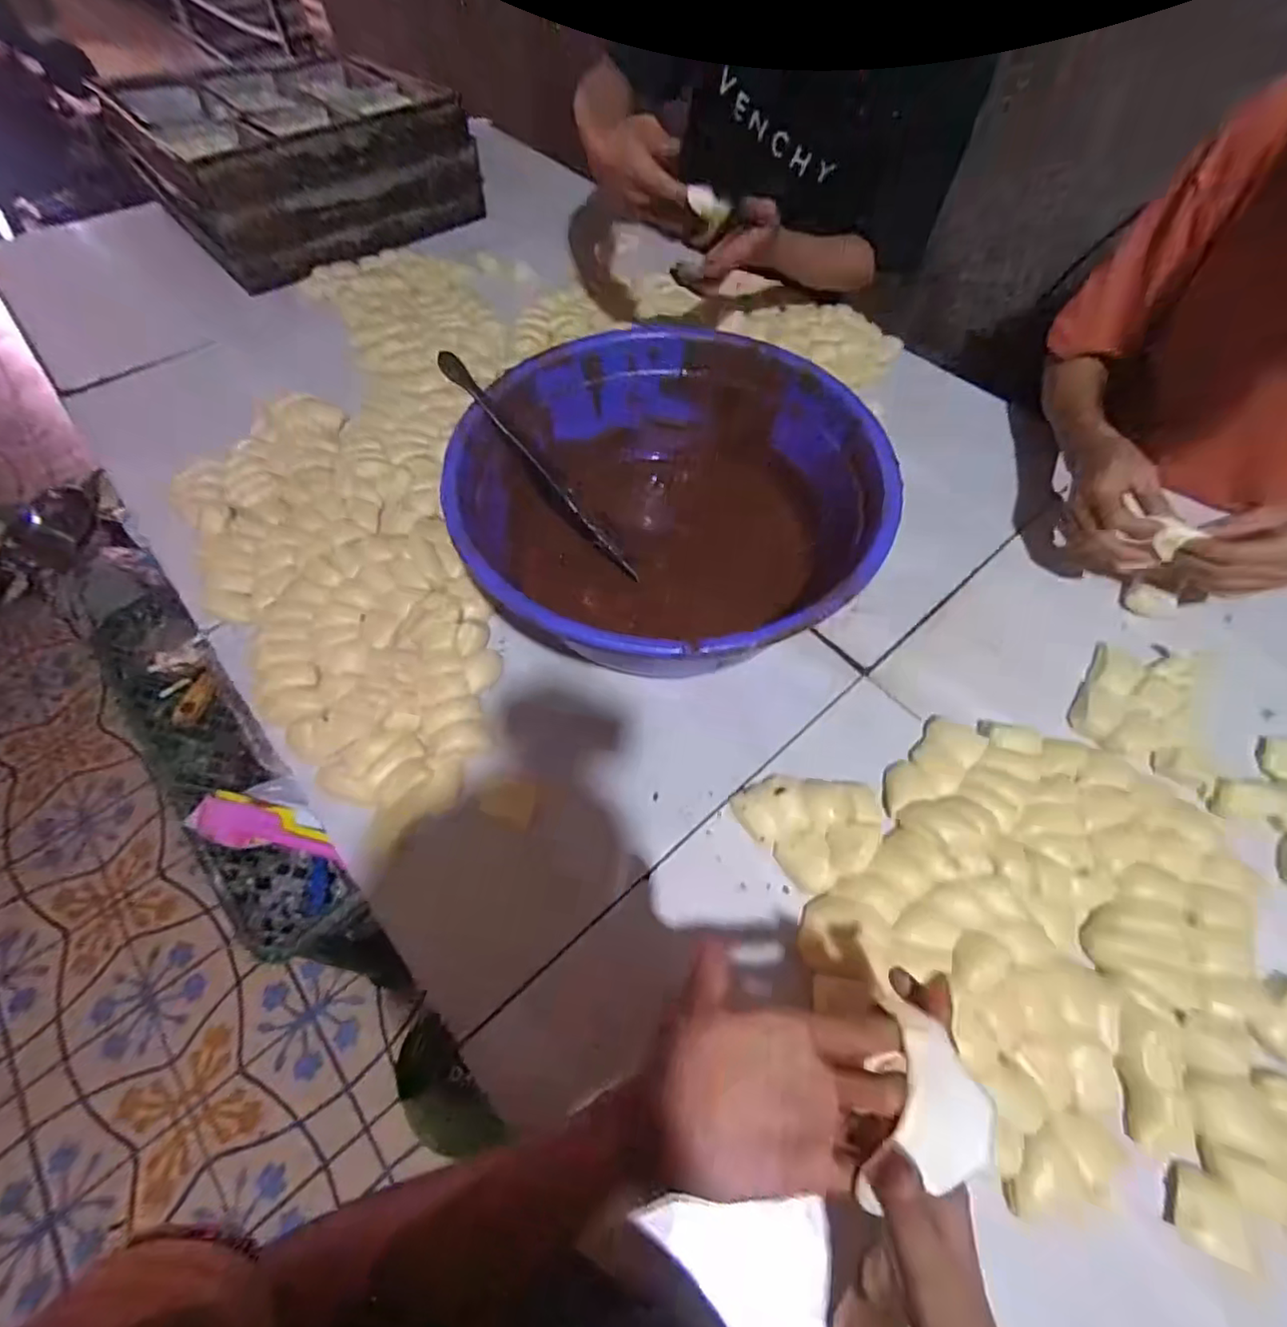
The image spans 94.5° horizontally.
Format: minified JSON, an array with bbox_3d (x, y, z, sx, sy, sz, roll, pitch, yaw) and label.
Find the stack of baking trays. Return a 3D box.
[{"bbox_3d":[-0.579,-0.869,1.010,0.457,0.155,0.419,-34,64,-18],"label":"stack of baking trays"}]

